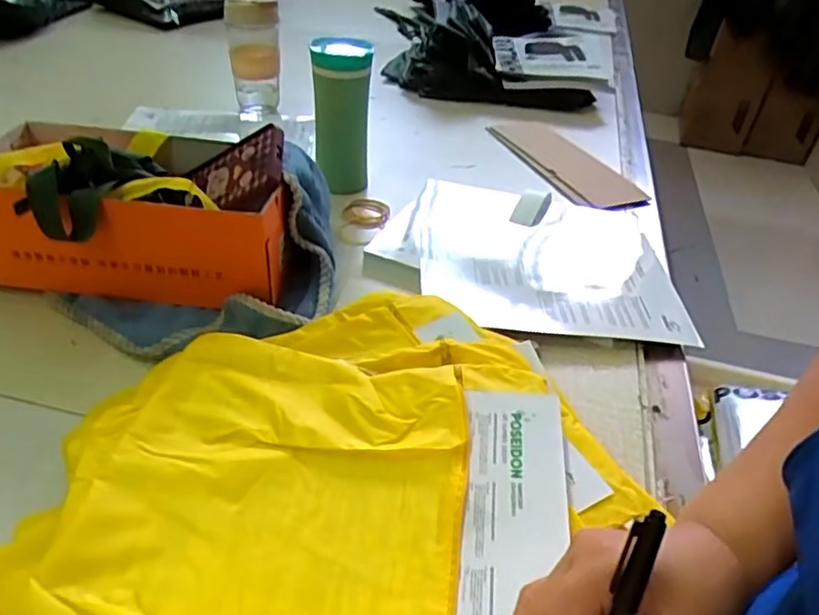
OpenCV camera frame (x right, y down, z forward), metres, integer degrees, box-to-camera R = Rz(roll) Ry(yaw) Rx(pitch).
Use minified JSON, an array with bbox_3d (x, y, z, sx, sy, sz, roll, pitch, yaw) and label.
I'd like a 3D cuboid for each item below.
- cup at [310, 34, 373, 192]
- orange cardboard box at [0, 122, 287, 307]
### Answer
[{"bbox_3d":[-0.085,-0.245,0.783,0.073,0.173,0.071,2,38,-4],"label":"cup"},{"bbox_3d":[-0.271,-0.096,0.609,0.300,0.133,0.168,4,38,-2],"label":"orange cardboard box"}]

